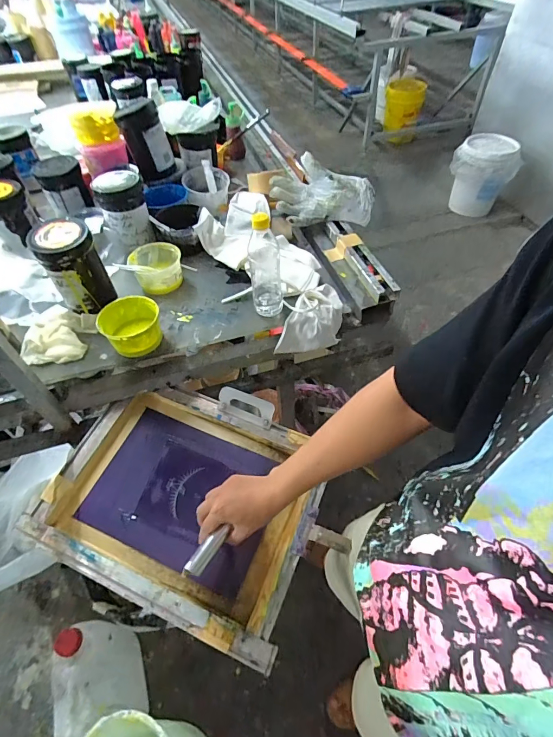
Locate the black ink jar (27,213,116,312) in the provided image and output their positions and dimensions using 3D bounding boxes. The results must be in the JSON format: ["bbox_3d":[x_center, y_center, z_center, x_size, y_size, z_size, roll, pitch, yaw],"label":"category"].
[{"bbox_3d":[-0.421,-0.212,0.804,0.109,0.165,0.098,-28,54,-17],"label":"black ink jar"}]

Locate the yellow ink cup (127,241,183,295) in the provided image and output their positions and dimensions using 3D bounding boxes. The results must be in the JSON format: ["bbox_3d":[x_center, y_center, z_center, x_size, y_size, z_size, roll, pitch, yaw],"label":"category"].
[{"bbox_3d":[-0.282,-0.242,0.909,0.114,0.067,0.119,-2,51,3],"label":"yellow ink cup"}]

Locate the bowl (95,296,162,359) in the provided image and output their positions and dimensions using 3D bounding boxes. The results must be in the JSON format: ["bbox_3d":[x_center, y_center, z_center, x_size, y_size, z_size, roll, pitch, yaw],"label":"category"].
[{"bbox_3d":[-0.293,-0.086,0.777,0.116,0.056,0.109,-2,51,3],"label":"bowl"}]

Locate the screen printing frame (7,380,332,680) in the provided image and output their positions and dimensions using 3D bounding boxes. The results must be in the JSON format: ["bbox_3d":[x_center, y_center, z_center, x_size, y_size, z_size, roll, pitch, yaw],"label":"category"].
[{"bbox_3d":[-0.173,0.235,0.731,0.485,0.057,0.375,17,54,17],"label":"screen printing frame"}]

